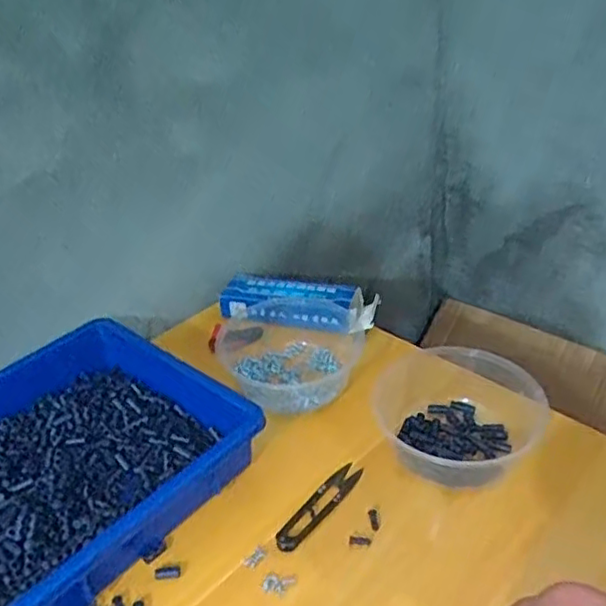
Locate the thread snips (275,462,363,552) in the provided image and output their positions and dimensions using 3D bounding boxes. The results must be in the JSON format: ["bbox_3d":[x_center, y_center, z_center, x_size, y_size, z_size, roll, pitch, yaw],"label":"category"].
[{"bbox_3d":[0.015,0.164,0.521,0.024,0.006,0.098,21,40,33],"label":"thread snips"}]

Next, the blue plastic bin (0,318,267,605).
[{"bbox_3d":[-0.246,0.153,0.515,0.266,0.062,0.363,24,42,35],"label":"blue plastic bin"}]

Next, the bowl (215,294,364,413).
[{"bbox_3d":[-0.017,0.050,0.655,0.143,0.046,0.152,-2,33,1],"label":"bowl"}]

